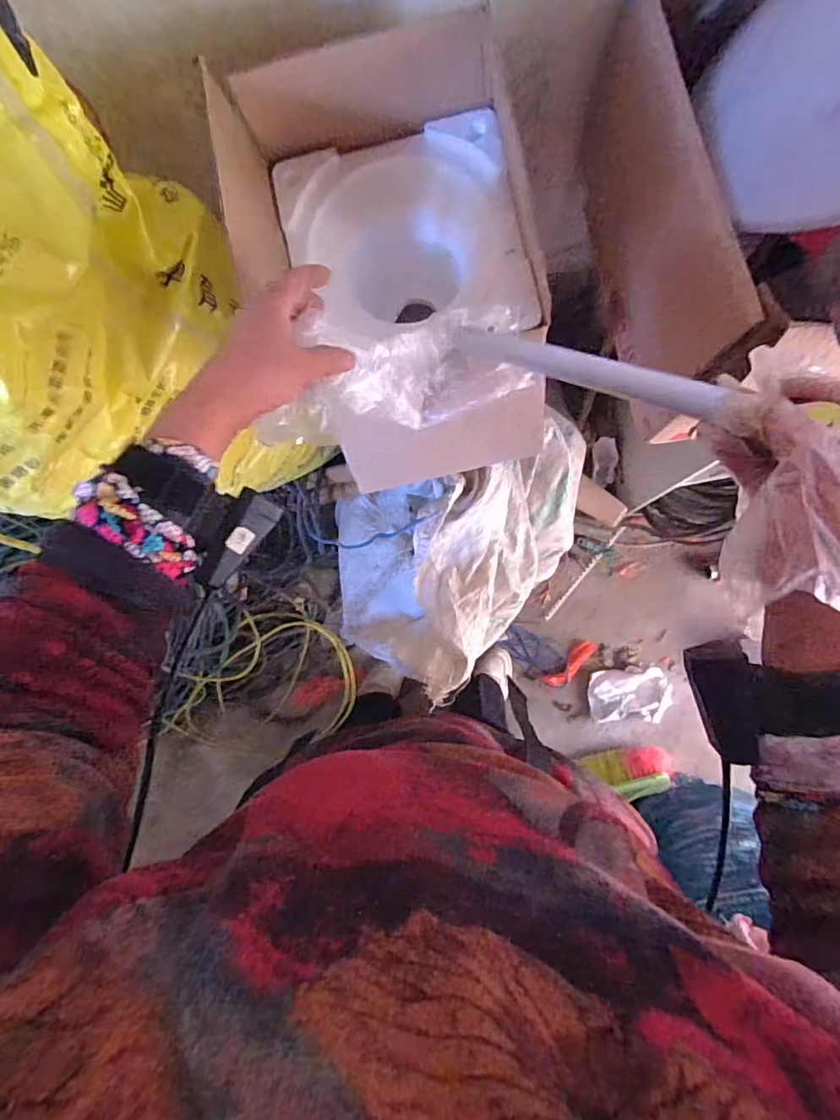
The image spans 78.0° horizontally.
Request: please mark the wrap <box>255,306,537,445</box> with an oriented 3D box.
[{"bbox_3d":[-0.018,-0.152,0.448,0.241,0.092,0.076,-25,84,-29],"label":"wrap"}]

